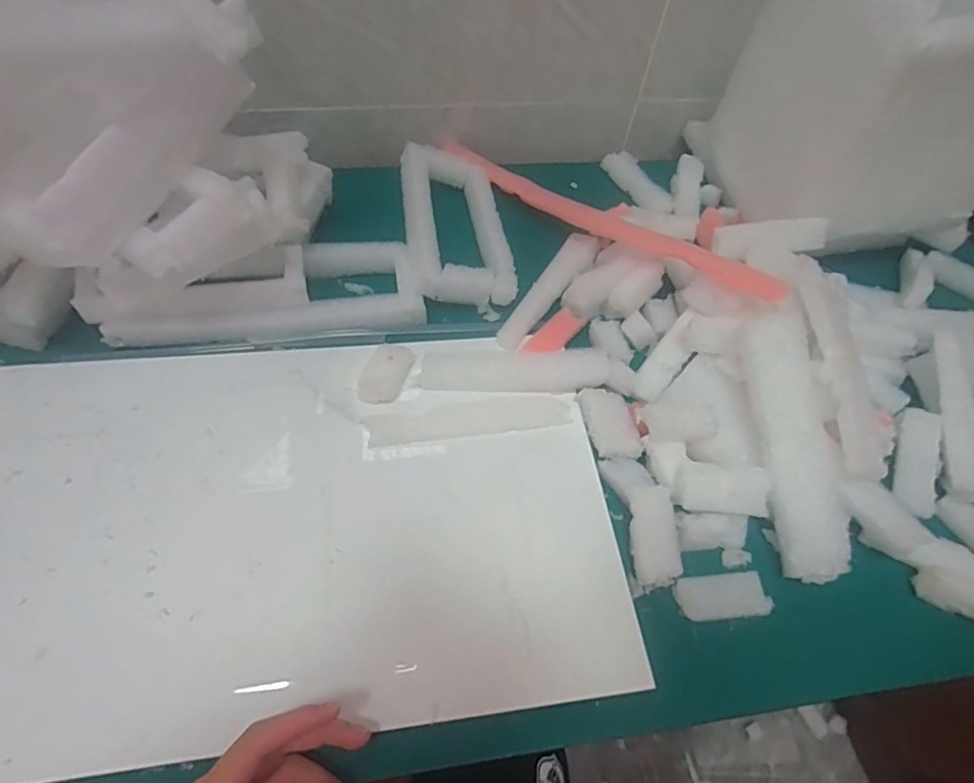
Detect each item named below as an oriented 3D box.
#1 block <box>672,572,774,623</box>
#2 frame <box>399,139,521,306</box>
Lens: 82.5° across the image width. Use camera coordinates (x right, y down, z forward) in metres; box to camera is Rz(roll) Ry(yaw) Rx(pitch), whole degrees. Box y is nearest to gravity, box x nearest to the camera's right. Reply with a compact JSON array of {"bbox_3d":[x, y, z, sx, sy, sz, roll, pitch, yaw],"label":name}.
[{"bbox_3d":[0.169,0.147,0.399,0.068,0.008,0.029,-4,57,-7],"label":"block"},{"bbox_3d":[-0.032,-0.176,0.568,0.106,0.037,0.198,-3,56,-6],"label":"frame"}]

